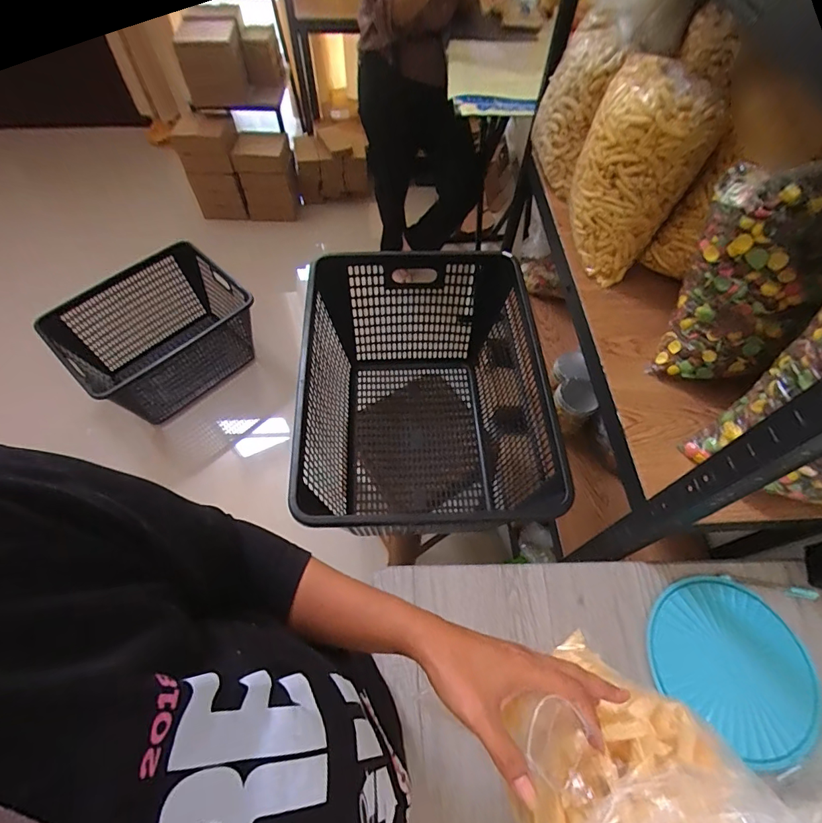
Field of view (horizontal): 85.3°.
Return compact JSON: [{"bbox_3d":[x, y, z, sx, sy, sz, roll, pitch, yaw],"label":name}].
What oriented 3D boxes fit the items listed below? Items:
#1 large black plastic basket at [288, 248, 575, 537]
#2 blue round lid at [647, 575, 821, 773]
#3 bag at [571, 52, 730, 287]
[{"bbox_3d":[0.036,-0.019,0.907,0.443,0.326,0.571,-2,60,-2],"label":"large black plastic basket"},{"bbox_3d":[0.413,0.321,0.577,0.198,0.018,0.182,0,60,-1],"label":"blue round lid"},{"bbox_3d":[0.338,-0.366,0.708,0.116,0.277,0.166,-30,65,-17],"label":"bag"}]

